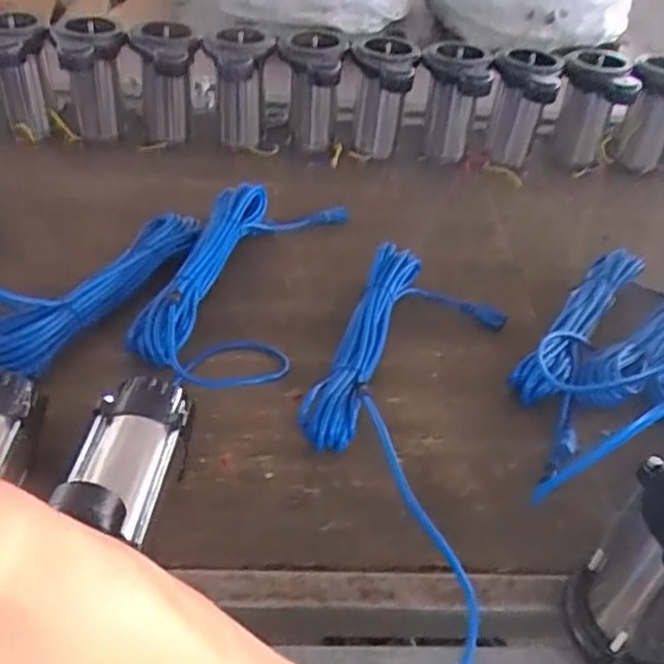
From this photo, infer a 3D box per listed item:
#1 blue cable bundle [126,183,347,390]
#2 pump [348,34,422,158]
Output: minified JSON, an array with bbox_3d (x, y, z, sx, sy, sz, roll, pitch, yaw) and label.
[{"bbox_3d":[-0.120,-0.085,0.975,0.194,0.073,0.426,10,41,6],"label":"blue cable bundle"},{"bbox_3d":[0.085,-0.405,1.263,0.112,0.200,0.104,6,41,1],"label":"pump"}]

